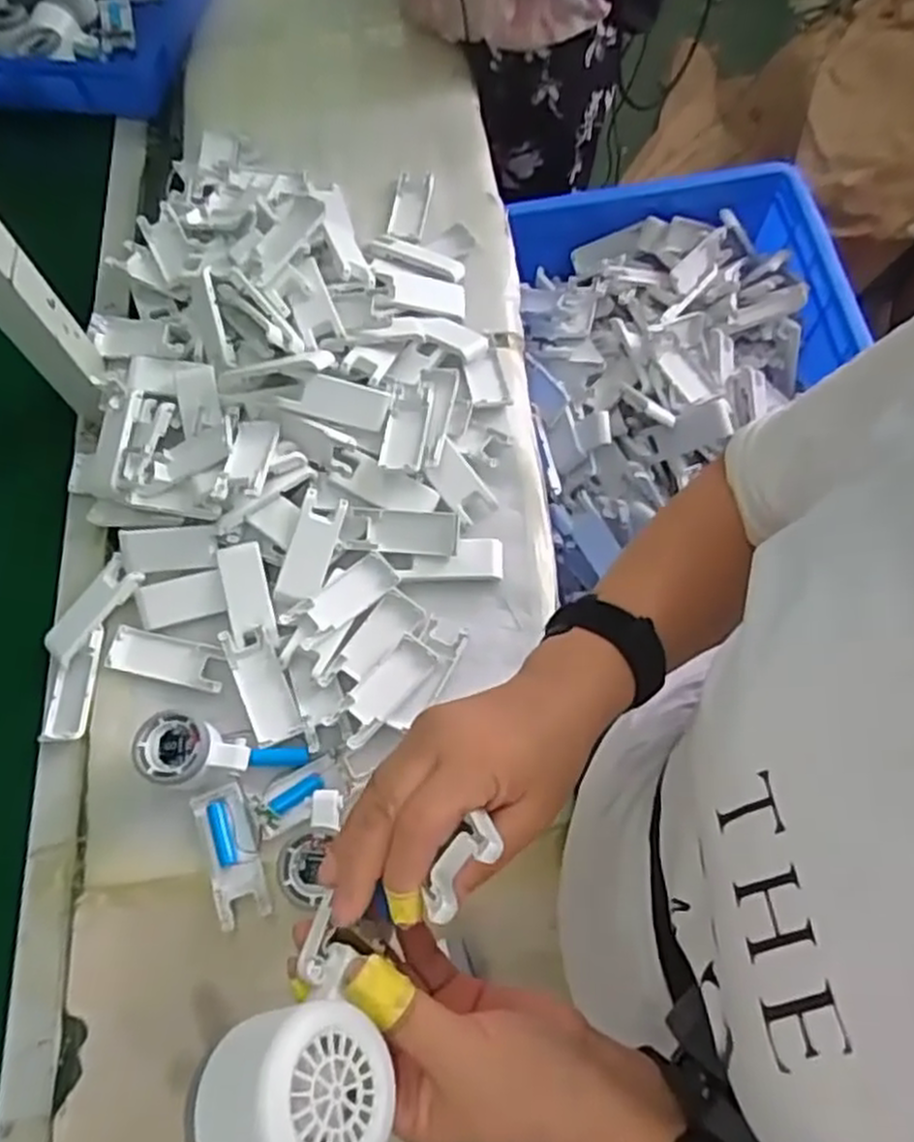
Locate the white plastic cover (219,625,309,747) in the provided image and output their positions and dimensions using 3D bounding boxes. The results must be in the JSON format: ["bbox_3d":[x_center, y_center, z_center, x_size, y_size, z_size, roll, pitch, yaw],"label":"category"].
[{"bbox_3d":[-0.169,0.098,0.663,0.040,0.019,0.103,-24,68,-6],"label":"white plastic cover"}]

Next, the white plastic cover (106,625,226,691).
[{"bbox_3d":[-0.259,0.078,0.686,0.104,0.007,0.040,11,68,8],"label":"white plastic cover"}]

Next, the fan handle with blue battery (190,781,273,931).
[{"bbox_3d":[-0.182,0.229,0.622,0.042,0.016,0.105,-20,68,-5],"label":"fan handle with blue battery"}]

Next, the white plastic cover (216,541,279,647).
[{"bbox_3d":[-0.190,0.020,0.689,0.040,0.013,0.097,-15,67,-3],"label":"white plastic cover"}]

